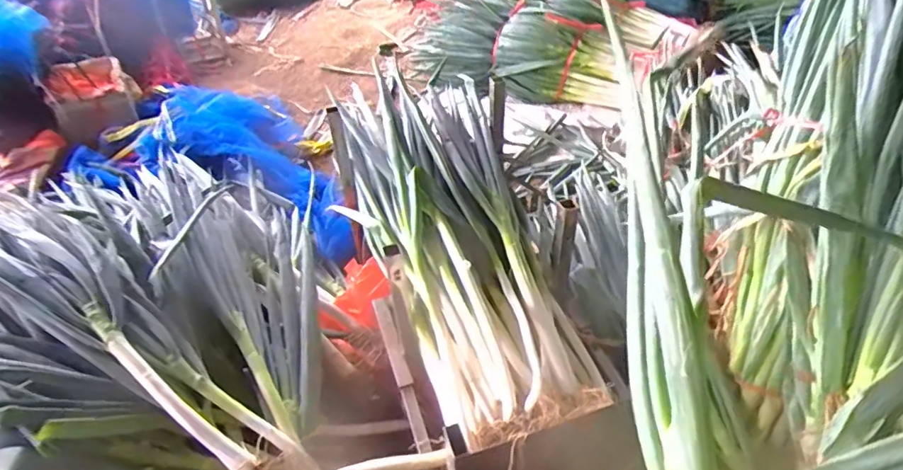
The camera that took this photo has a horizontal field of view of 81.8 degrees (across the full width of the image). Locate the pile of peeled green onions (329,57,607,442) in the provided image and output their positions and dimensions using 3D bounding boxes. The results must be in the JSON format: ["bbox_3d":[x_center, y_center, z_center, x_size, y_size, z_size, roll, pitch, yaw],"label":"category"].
[{"bbox_3d":[0.000,-0.025,0.937,0.297,0.178,0.783,-14,43,-9],"label":"pile of peeled green onions"}]

